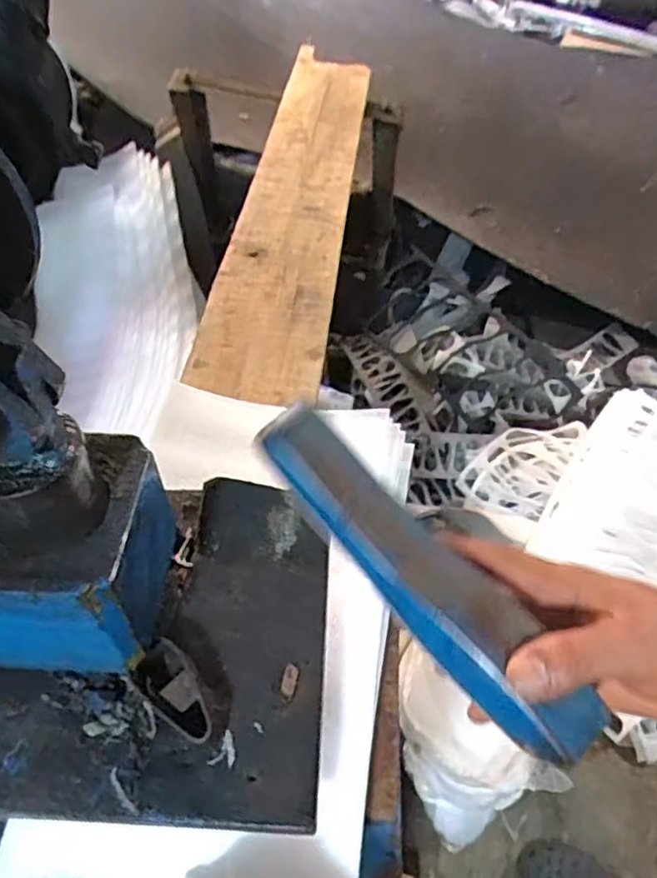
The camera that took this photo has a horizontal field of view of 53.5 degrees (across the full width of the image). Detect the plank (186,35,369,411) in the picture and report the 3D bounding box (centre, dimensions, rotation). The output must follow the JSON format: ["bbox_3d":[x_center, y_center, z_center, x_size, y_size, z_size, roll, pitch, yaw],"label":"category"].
[{"bbox_3d":[-0.046,-0.466,1.181,0.178,0.032,1.144,3,49,5],"label":"plank"}]

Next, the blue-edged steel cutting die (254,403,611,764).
[{"bbox_3d":[0.044,0.066,0.327,0.046,0.040,0.207,-36,70,-25],"label":"blue-edged steel cutting die"}]

